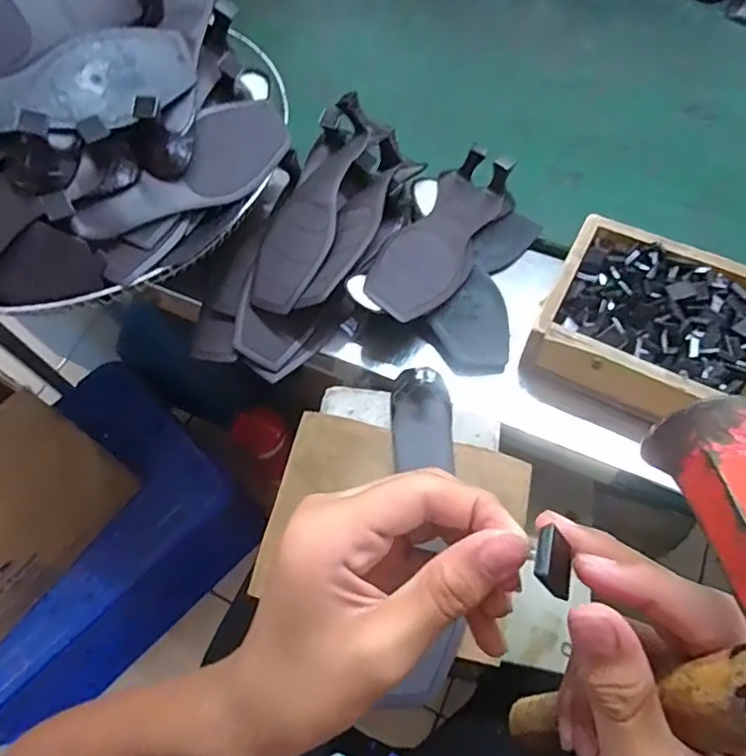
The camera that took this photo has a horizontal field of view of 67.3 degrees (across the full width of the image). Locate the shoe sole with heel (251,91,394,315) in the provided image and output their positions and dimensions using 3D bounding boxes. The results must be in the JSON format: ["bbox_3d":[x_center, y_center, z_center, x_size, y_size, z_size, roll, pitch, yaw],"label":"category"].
[{"bbox_3d":[-0.059,-0.168,0.555,0.080,0.070,0.229,22,64,13],"label":"shoe sole with heel"}]

